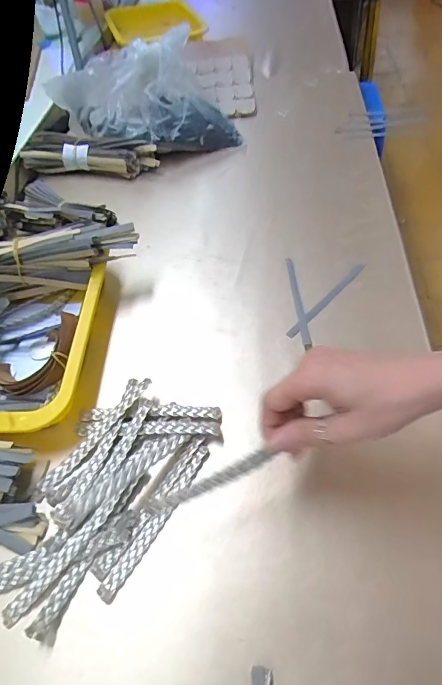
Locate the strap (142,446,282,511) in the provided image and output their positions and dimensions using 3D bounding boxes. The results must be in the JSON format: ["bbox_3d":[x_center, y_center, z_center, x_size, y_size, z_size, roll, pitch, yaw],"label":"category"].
[{"bbox_3d":[-0.008,0.099,0.304,0.099,0.007,0.010,-24,54,-1],"label":"strap"}]

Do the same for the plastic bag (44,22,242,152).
[{"bbox_3d":[-0.124,-0.382,0.670,0.260,0.124,0.174,-15,53,-6],"label":"plastic bag"}]

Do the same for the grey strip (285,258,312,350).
[{"bbox_3d":[0.085,-0.047,0.473,0.009,0.004,0.133,-4,52,-1],"label":"grey strip"}]

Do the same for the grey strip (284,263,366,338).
[{"bbox_3d":[0.118,-0.048,0.472,0.131,0.005,0.011,-42,48,-22],"label":"grey strip"}]

